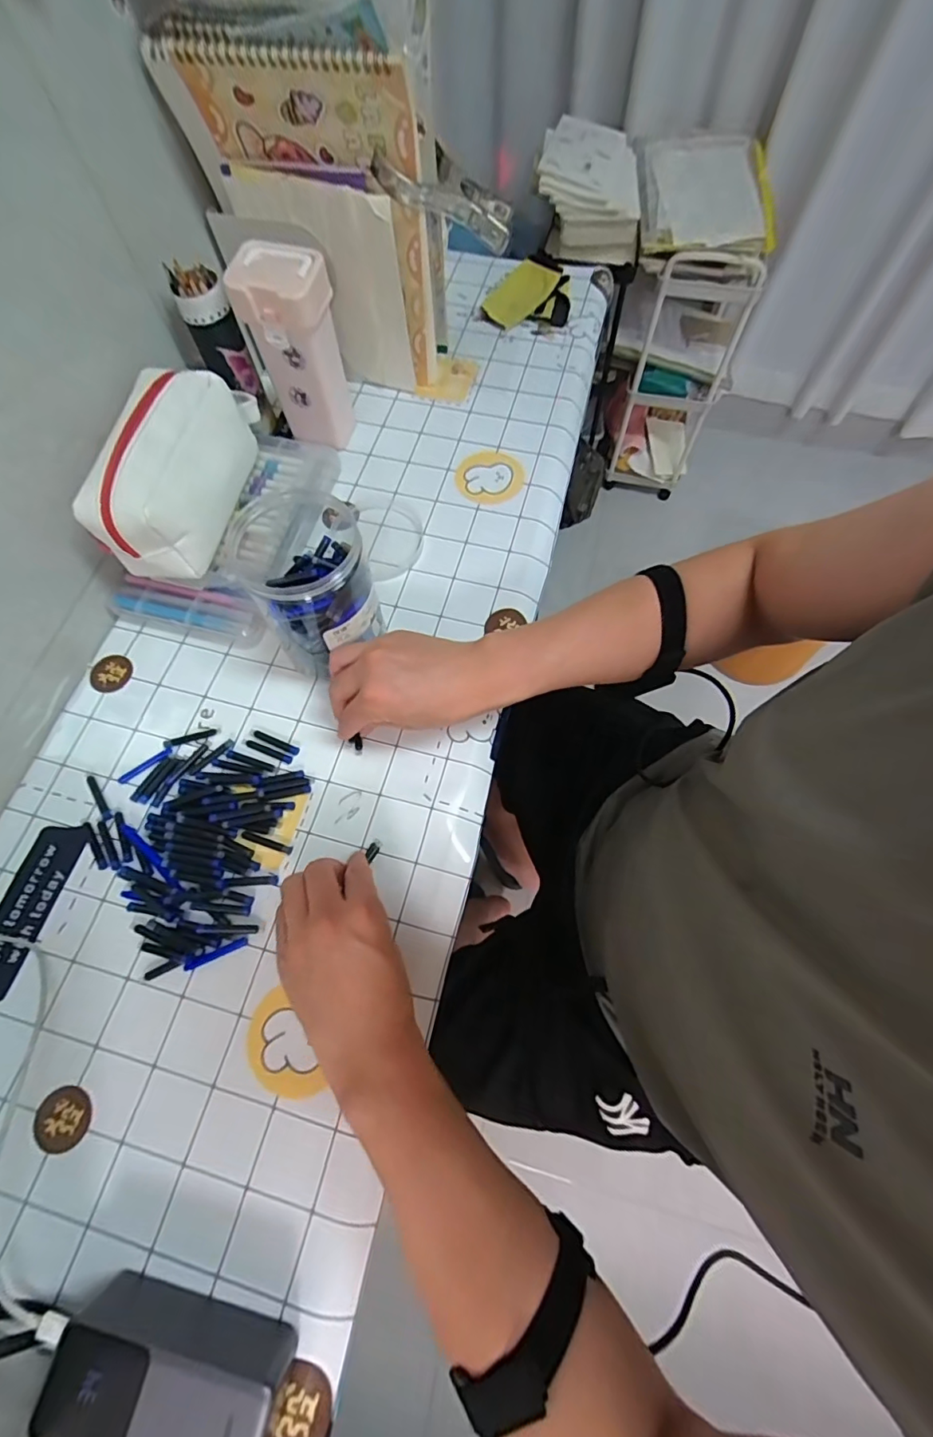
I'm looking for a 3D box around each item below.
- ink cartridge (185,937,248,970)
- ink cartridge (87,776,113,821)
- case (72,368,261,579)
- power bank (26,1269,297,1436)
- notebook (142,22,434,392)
[{"bbox_3d":[-0.199,0.187,0.411,0.048,0.004,0.008,-21,70,-9],"label":"ink cartridge"},{"bbox_3d":[-0.329,0.071,0.463,0.009,0.004,0.050,-36,73,-14],"label":"ink cartridge"},{"bbox_3d":[-0.263,-0.232,0.467,0.092,0.089,0.192,6,68,4],"label":"case"},{"bbox_3d":[-0.176,0.390,0.307,0.134,0.054,0.053,10,69,5],"label":"power bank"},{"bbox_3d":[-0.153,-0.490,0.535,0.211,0.277,0.031,11,73,5],"label":"notebook"}]

